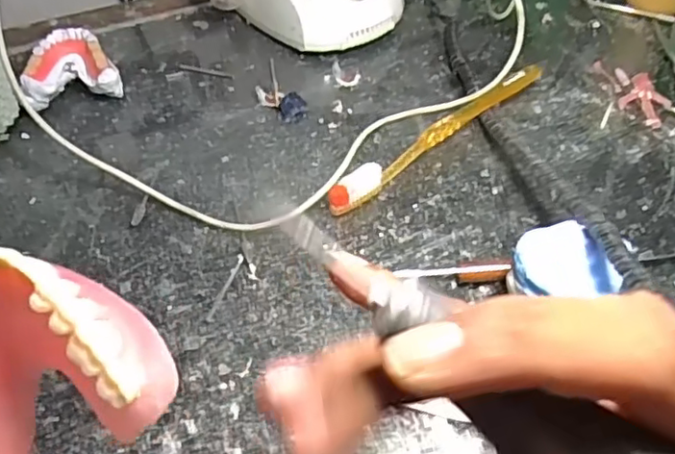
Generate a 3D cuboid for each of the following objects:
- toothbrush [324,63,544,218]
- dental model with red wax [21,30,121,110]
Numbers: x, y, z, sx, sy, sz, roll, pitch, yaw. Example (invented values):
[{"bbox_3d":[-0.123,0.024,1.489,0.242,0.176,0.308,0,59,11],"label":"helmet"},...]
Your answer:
[{"bbox_3d":[0.067,-0.059,0.394,0.184,0.022,0.013,-32,57,-25],"label":"toothbrush"},{"bbox_3d":[-0.183,-0.106,0.425,0.059,0.034,0.055,-15,51,-13],"label":"dental model with red wax"}]

